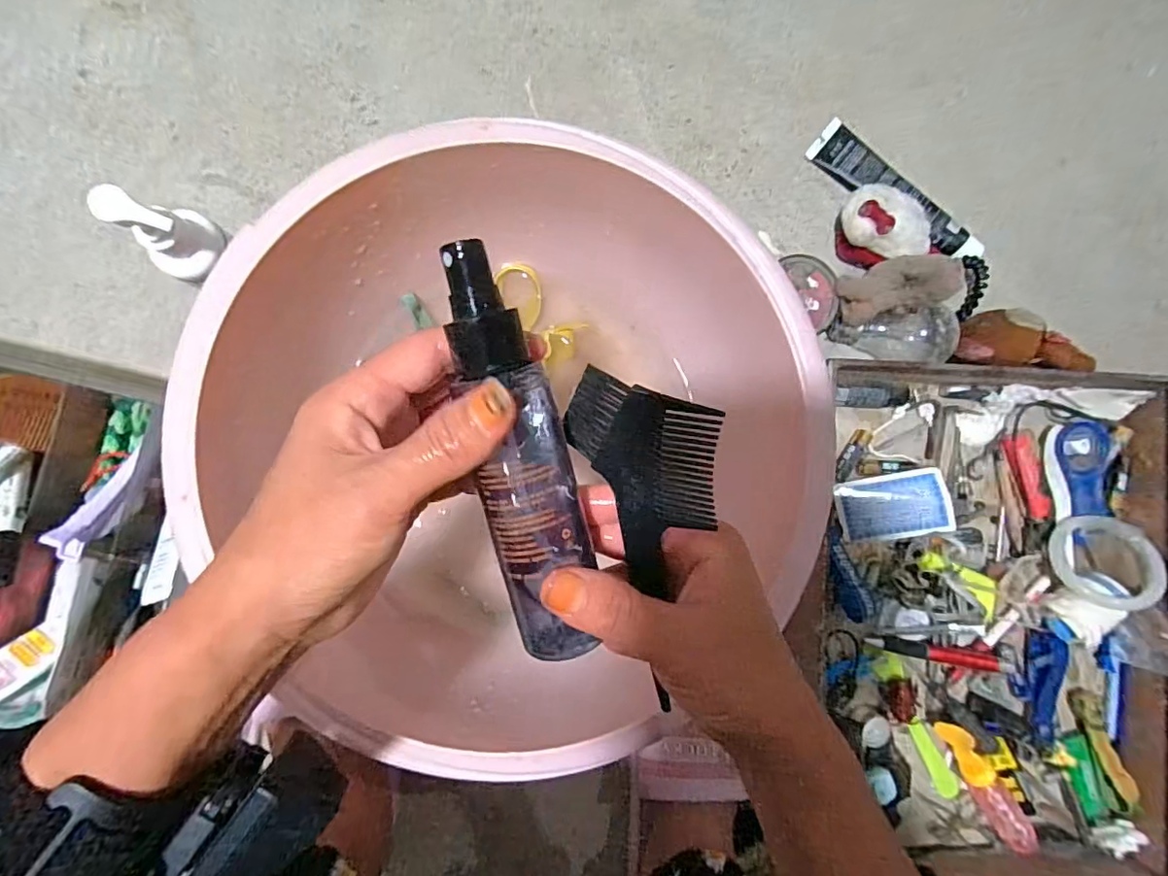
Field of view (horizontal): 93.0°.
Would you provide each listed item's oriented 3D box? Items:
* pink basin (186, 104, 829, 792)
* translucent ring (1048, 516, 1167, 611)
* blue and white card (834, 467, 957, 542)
[{"bbox_3d":[-0.034,-0.003,0.386,0.341,0.153,0.352,0,88,-6],"label":"pink basin"},{"bbox_3d":[0.432,0.104,0.460,0.068,0.019,0.075,-9,79,35],"label":"translucent ring"},{"bbox_3d":[0.263,0.059,0.472,0.083,0.008,0.054,-12,87,15],"label":"blue and white card"}]

